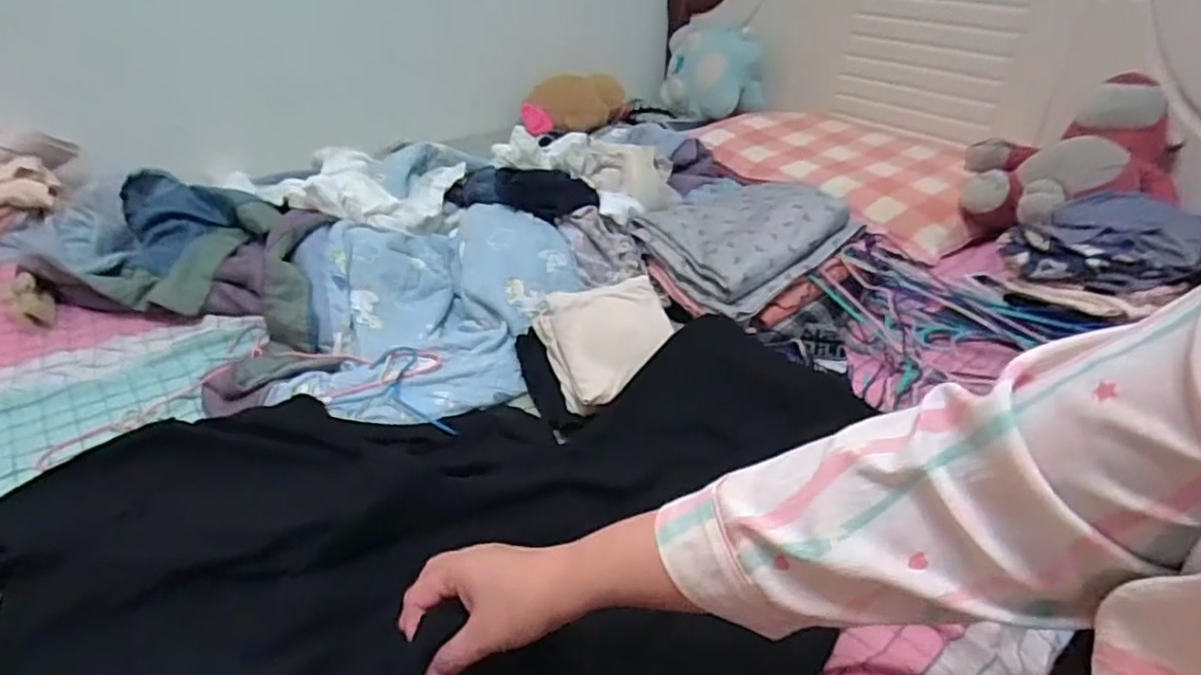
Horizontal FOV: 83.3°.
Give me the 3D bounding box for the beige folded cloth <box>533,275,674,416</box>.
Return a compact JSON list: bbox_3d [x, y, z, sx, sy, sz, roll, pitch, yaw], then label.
[{"bbox_3d":[0.016,0.004,0.835,0.161,0.038,0.161,-14,61,-21],"label":"beige folded cloth"}]

